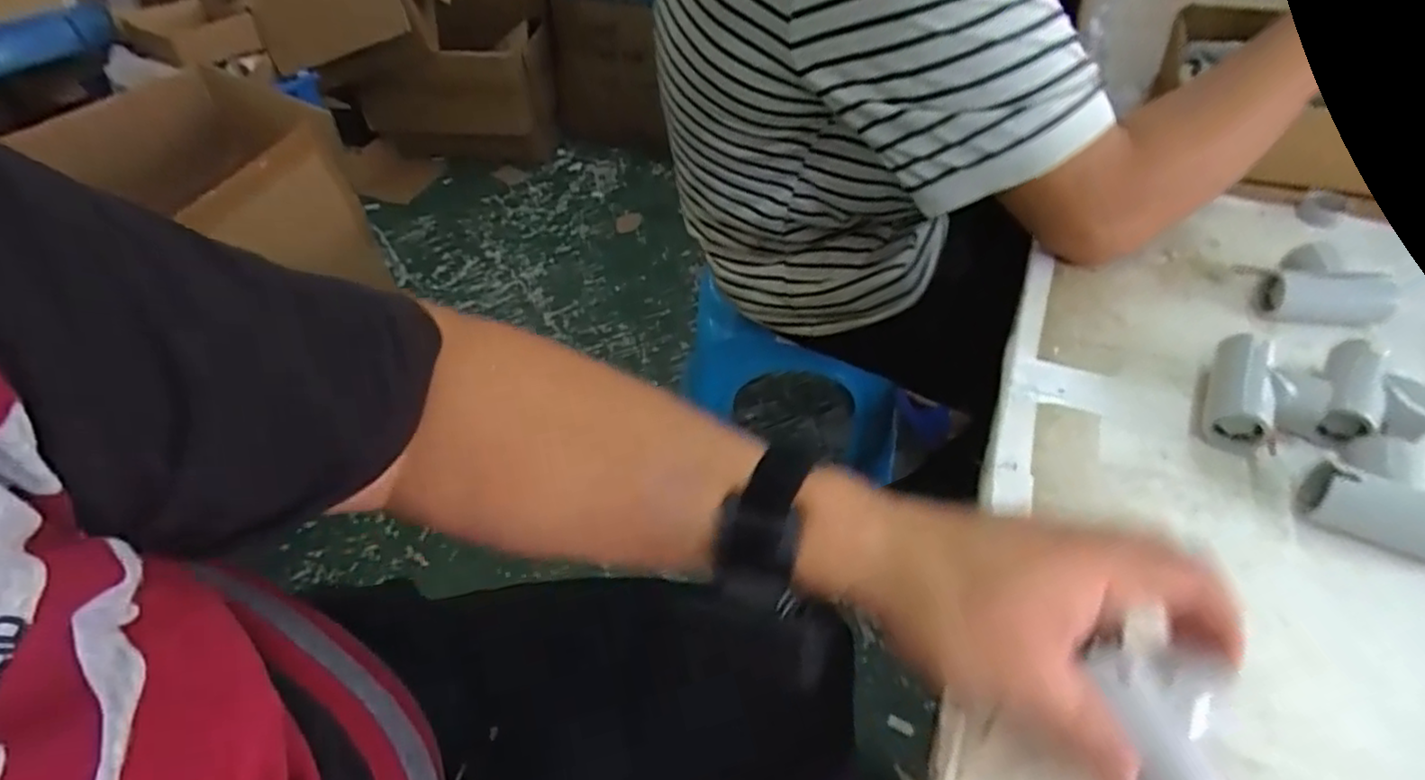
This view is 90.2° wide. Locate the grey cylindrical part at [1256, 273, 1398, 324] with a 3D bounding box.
[{"bbox_3d":[0.429,-0.061,0.492,0.084,0.029,0.033,4,48,3],"label":"grey cylindrical part"}]

